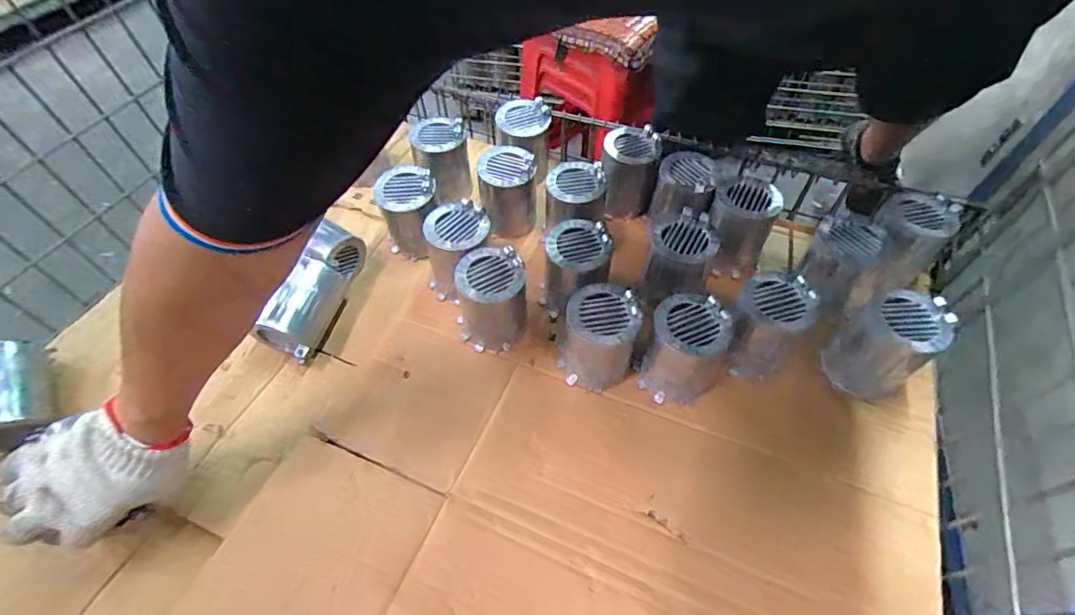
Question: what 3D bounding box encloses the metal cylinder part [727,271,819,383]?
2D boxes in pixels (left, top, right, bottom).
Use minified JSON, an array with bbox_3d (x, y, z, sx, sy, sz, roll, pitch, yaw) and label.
[{"bbox_3d":[0.286,0.023,0.627,0.085,0.119,0.080,31,61,22],"label":"metal cylinder part"}]

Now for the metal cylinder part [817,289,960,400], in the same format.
[{"bbox_3d":[0.409,0.047,0.597,0.084,0.125,0.088,-1,54,1],"label":"metal cylinder part"}]

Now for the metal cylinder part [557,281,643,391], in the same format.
[{"bbox_3d":[0.076,0.038,0.624,0.093,0.117,0.093,5,54,6],"label":"metal cylinder part"}]

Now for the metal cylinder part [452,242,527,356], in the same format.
[{"bbox_3d":[-0.063,-0.009,0.658,0.092,0.119,0.100,-1,54,1],"label":"metal cylinder part"}]

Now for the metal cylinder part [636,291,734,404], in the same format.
[{"bbox_3d":[0.179,0.053,0.610,0.094,0.116,0.091,-39,61,-23],"label":"metal cylinder part"}]

